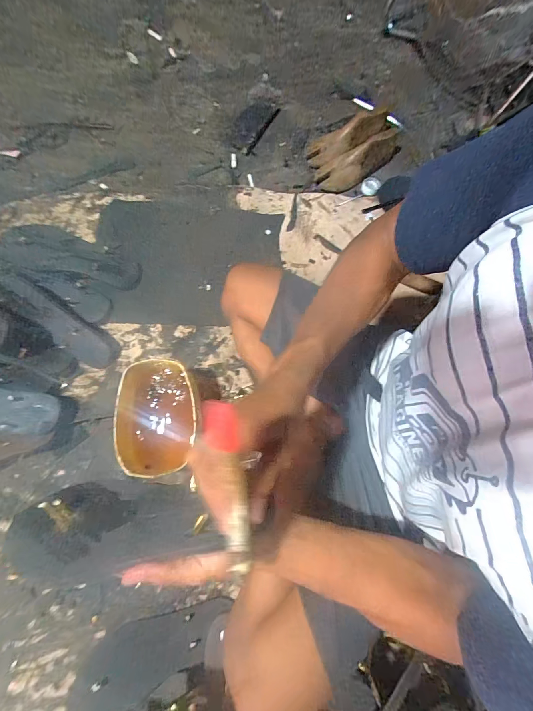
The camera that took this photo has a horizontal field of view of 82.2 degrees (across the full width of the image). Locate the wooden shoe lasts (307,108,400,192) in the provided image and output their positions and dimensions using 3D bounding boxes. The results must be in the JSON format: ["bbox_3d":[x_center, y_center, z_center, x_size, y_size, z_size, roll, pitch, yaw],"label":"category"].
[{"bbox_3d":[0.219,-0.507,0.763,0.224,0.067,0.132,-27,80,-8],"label":"wooden shoe lasts"}]

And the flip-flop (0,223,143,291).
[{"bbox_3d":[-0.401,-0.205,0.640,0.256,0.023,0.100,14,73,-16],"label":"flip-flop"}]

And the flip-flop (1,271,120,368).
[{"bbox_3d":[-0.408,-0.069,0.604,0.248,0.047,0.074,44,76,-12],"label":"flip-flop"}]

